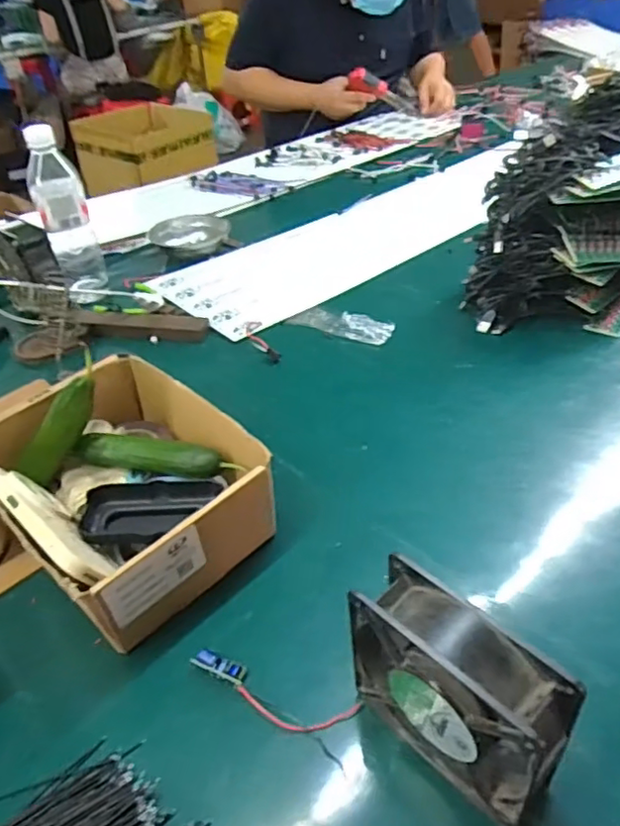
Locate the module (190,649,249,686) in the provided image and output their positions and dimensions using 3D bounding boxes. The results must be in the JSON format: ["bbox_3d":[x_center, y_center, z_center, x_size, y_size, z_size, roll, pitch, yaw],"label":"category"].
[{"bbox_3d":[-0.062,0.177,0.433,0.038,0.007,0.014,21,46,8],"label":"module"}]

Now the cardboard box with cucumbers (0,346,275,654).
[{"bbox_3d":[-0.156,0.058,0.516,0.173,0.094,0.221,-34,48,-29],"label":"cardboard box with cucumbers"}]

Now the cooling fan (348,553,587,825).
[{"bbox_3d":[0.080,0.159,0.352,0.045,0.119,0.118,-34,48,-29],"label":"cooling fan"}]

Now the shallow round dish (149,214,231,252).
[{"bbox_3d":[-0.190,-0.281,0.984,0.092,0.034,0.111,25,49,31],"label":"shallow round dish"}]

